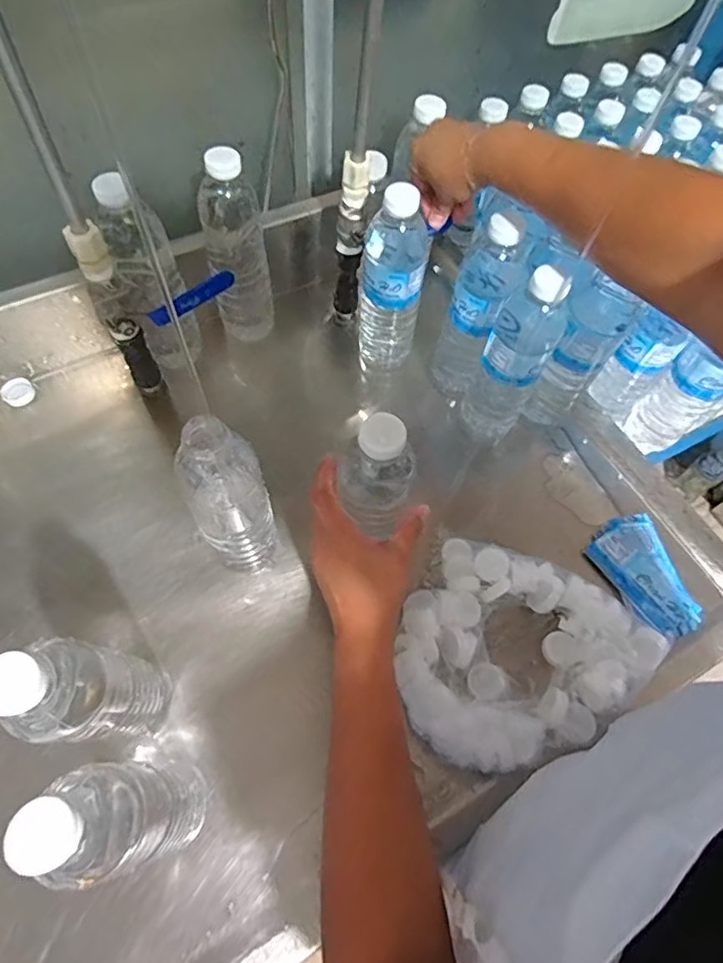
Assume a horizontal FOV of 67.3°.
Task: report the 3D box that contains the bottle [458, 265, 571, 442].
[{"bbox_3d":[0.142,-0.114,0.523,0.067,0.211,0.065,22,63,8],"label":"bottle"}]

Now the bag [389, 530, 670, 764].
[{"bbox_3d":[0.139,0.159,0.479,0.210,0.038,0.200,31,65,12],"label":"bag"}]

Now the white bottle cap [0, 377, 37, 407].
[{"bbox_3d":[-0.374,-0.097,0.592,0.031,0.009,0.031,-18,82,-20],"label":"white bottle cap"}]

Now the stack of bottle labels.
[{"bbox_3d":[0.282,0.091,0.534,0.074,0.009,0.118,-26,67,-16],"label":"stack of bottle labels"}]

